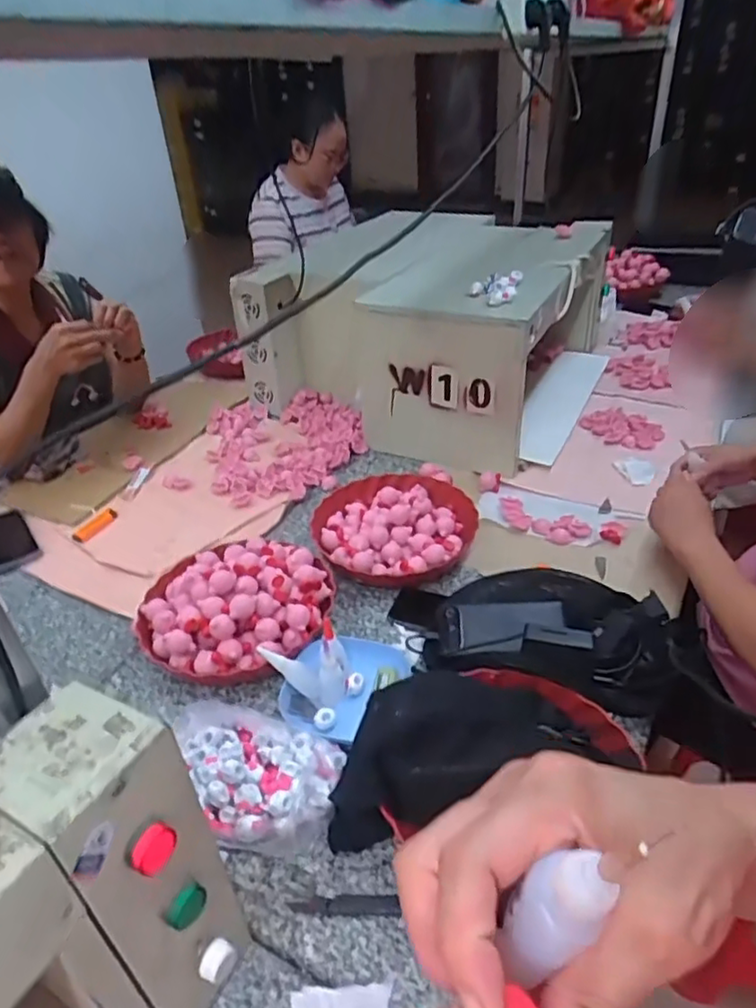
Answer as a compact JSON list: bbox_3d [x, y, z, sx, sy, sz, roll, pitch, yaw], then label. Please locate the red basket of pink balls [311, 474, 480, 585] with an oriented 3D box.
[{"bbox_3d":[0.020,0.034,0.948,0.227,0.058,0.221,-3,34,2],"label":"red basket of pink balls"}]

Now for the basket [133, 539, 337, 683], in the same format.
[{"bbox_3d":[-0.180,0.121,0.821,0.240,0.091,0.233,-7,34,-3],"label":"basket"}]

